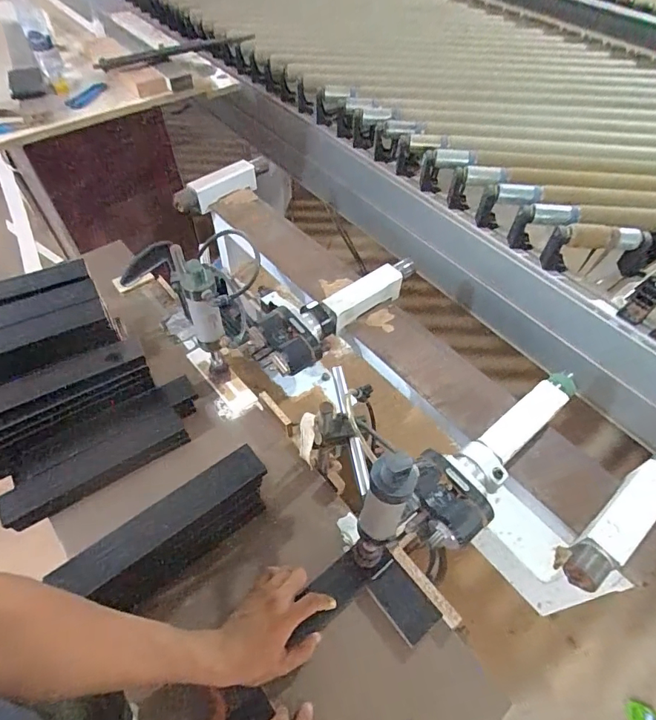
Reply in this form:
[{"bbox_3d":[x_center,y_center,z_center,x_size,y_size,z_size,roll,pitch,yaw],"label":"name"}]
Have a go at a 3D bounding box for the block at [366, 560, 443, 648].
[{"bbox_3d":[0.106,0.346,0.622,0.057,0.017,0.097,-33,61,-24],"label":"block"}]

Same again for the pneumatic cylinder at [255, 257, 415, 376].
[{"bbox_3d":[0.022,-0.123,0.987,0.140,0.076,0.438,37,60,23],"label":"pneumatic cylinder"}]

